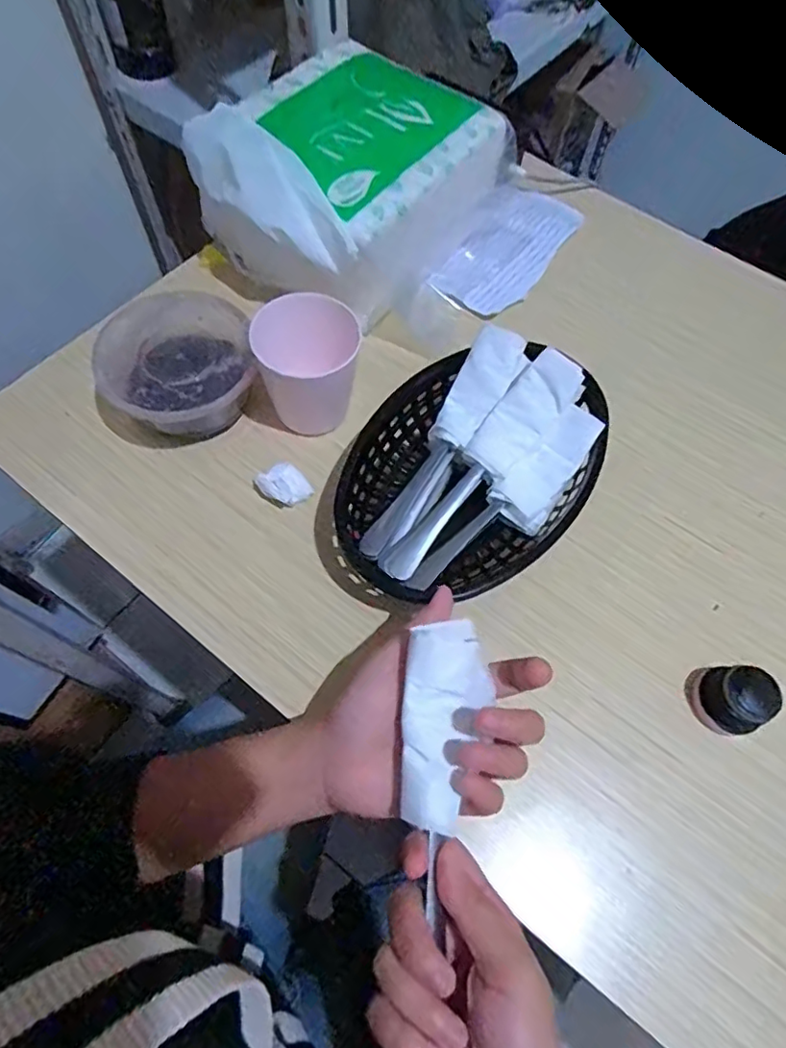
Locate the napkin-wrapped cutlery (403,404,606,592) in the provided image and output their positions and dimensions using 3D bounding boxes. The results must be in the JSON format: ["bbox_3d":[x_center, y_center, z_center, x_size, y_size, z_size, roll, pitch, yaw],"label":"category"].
[{"bbox_3d":[0.080,-0.015,0.388,0.174,0.029,0.033,-41,72,-20],"label":"napkin-wrapped cutlery"}]

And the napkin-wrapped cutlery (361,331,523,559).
[{"bbox_3d":[0.033,-0.059,0.405,0.033,0.019,0.188,32,80,13],"label":"napkin-wrapped cutlery"}]

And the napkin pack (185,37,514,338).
[{"bbox_3d":[-0.035,-0.293,0.490,0.173,0.118,0.224,34,67,14],"label":"napkin pack"}]

